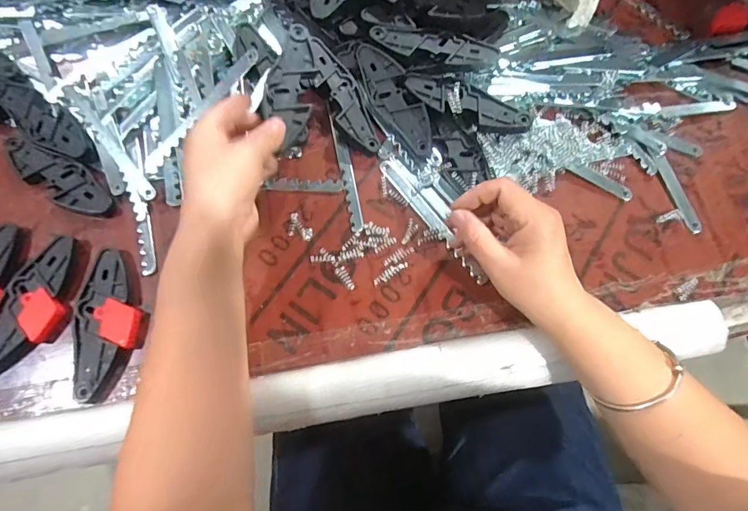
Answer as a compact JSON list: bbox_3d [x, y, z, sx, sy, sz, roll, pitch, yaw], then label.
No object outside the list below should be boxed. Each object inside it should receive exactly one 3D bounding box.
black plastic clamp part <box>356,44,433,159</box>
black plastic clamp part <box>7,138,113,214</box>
[{"bbox_3d":[0.019,-0.150,0.431,0.041,0.011,0.125,-28,79,10],"label":"black plastic clamp part"},{"bbox_3d":[-0.288,-0.072,0.408,0.118,0.007,0.038,32,74,9],"label":"black plastic clamp part"}]

